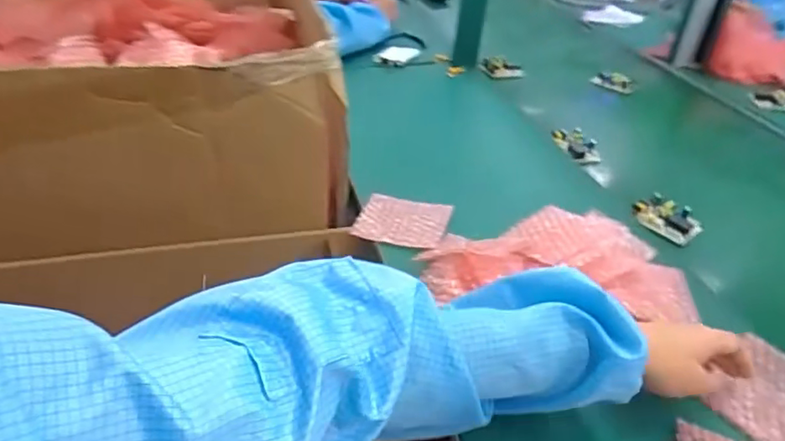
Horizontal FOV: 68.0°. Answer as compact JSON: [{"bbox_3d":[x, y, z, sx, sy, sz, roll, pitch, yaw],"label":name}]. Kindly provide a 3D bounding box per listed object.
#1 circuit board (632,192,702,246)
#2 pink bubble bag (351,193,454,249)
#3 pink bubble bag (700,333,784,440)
[{"bbox_3d":[0.388,-0.006,0.818,0.068,0.028,0.085,-16,39,-31],"label":"circuit board"},{"bbox_3d":[0.013,-0.002,0.754,0.113,0.018,0.093,14,33,11],"label":"pink bubble bag"},{"bbox_3d":[0.359,0.165,0.553,0.120,0.018,0.094,-19,41,-30],"label":"pink bubble bag"}]

